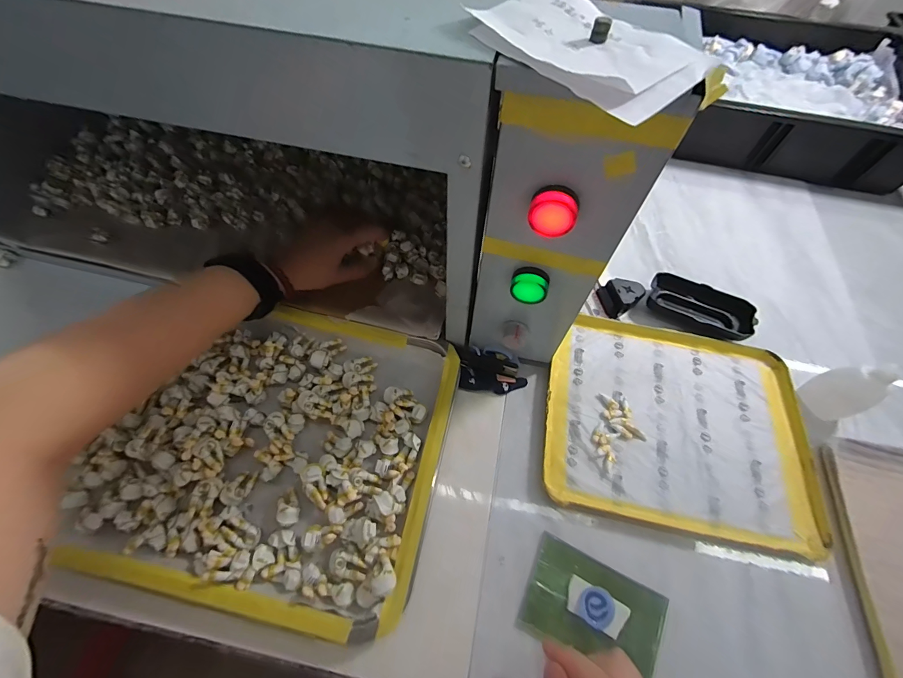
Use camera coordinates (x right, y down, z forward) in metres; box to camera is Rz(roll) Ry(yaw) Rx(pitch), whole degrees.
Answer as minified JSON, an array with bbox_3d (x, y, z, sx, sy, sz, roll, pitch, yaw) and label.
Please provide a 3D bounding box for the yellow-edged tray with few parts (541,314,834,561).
[{"bbox_3d":[0.220,0.081,0.380,0.245,0.016,0.203,11,61,5],"label":"yellow-edged tray with few parts"}]

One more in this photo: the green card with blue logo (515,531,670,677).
[{"bbox_3d":[0.111,0.212,0.297,0.103,0.009,0.069,24,62,10],"label":"green card with blue logo"}]

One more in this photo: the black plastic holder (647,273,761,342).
[{"bbox_3d":[0.287,-0.039,0.440,0.111,0.028,0.052,29,64,15],"label":"black plastic holder"}]

